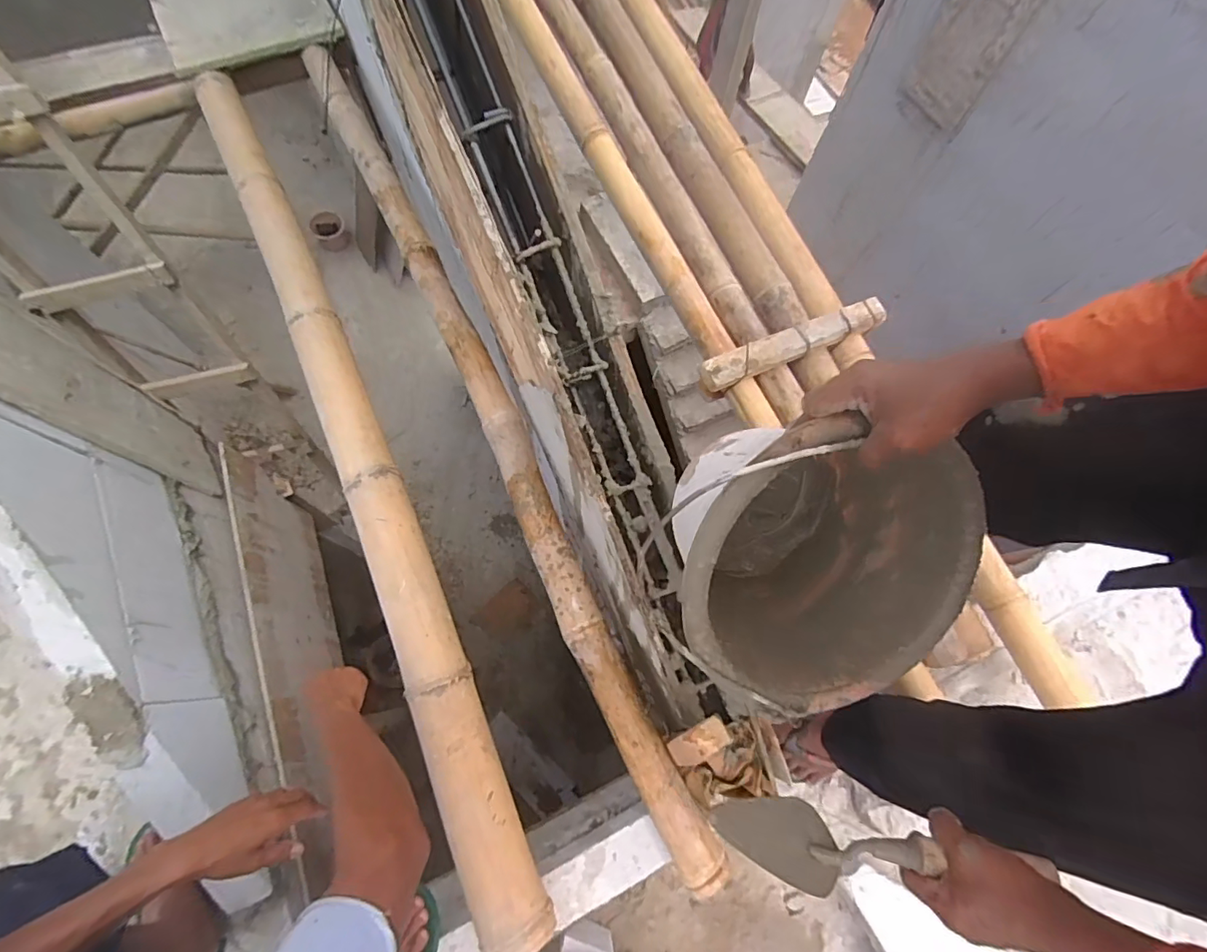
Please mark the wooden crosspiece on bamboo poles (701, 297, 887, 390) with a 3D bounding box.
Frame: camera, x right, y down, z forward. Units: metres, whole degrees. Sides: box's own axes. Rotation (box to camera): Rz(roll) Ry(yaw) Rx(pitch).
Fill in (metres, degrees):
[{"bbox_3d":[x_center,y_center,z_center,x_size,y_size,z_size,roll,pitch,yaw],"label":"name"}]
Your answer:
[{"bbox_3d":[0.376,-0.263,1.022,0.396,0.047,0.055,-21,72,-10],"label":"wooden crosspiece on bamboo poles"}]

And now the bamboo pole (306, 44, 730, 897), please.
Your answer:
[{"bbox_3d":[-0.256,-0.203,1.013,0.100,0.067,1.885,-24,73,-11],"label":"bamboo pole"}]

